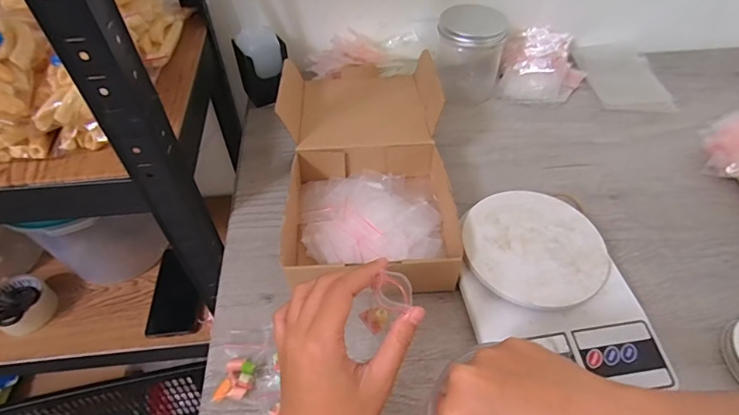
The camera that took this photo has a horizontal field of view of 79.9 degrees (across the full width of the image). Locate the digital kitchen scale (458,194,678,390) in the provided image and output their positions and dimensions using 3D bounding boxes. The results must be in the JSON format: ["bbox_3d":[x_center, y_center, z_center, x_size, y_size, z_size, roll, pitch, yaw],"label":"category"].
[{"bbox_3d":[0.163,0.075,0.412,0.150,0.034,0.210,-10,53,-9],"label":"digital kitchen scale"}]

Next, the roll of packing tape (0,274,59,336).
[{"bbox_3d":[-0.565,0.158,0.719,0.088,0.063,0.084,0,49,1],"label":"roll of packing tape"}]

